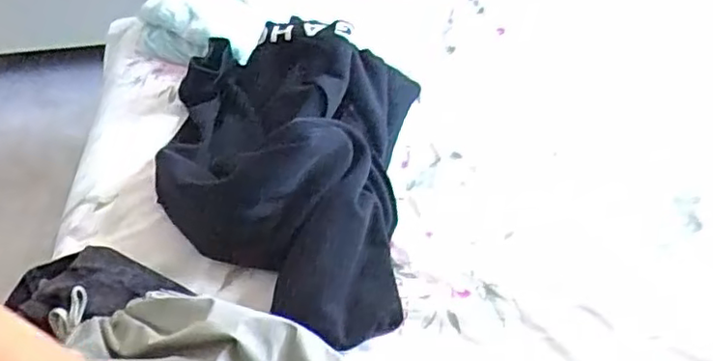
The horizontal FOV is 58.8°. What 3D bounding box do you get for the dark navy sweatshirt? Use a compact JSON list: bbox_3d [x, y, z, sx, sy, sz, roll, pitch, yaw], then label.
[{"bbox_3d":[-0.114,-0.051,0.895,0.362,0.138,0.484,4,46,6],"label":"dark navy sweatshirt"}]

